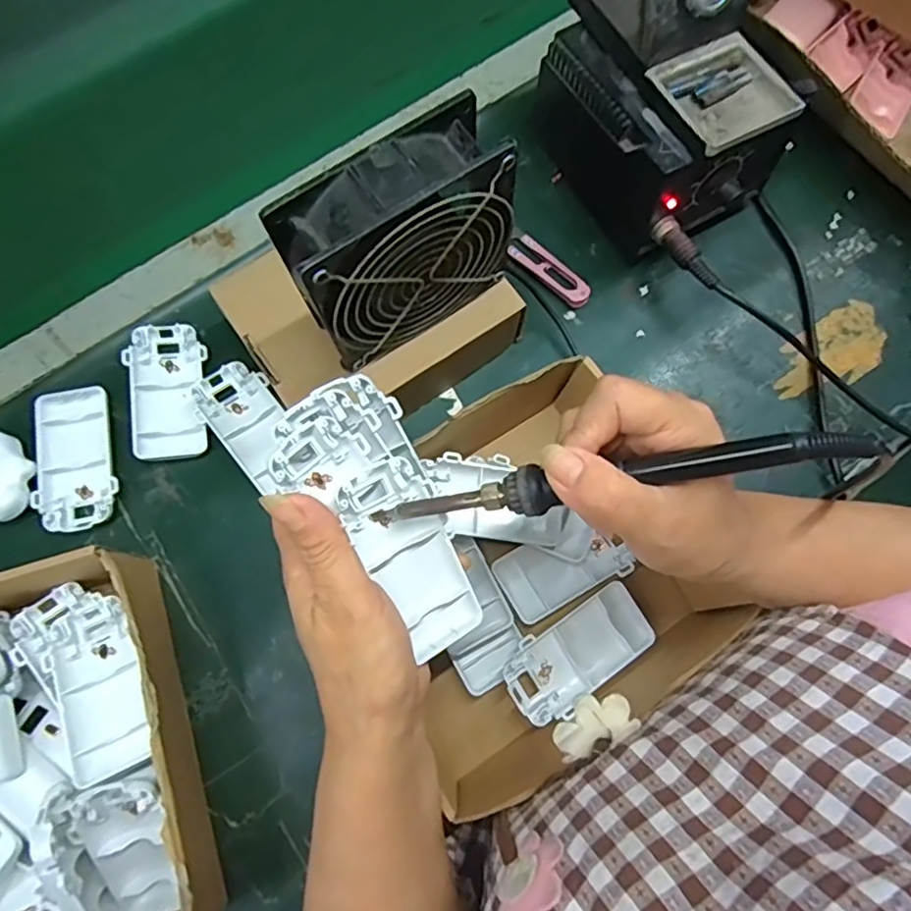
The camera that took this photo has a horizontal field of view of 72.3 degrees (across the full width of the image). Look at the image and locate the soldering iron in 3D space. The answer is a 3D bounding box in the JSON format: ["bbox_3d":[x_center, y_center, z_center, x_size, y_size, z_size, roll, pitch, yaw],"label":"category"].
[{"bbox_3d":[0.061,0.012,0.270,0.212,0.019,0.019,-10,74,16],"label":"soldering iron"}]

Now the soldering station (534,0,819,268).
[{"bbox_3d":[0.134,-0.242,0.413,0.093,0.160,0.183,-29,77,-8],"label":"soldering station"}]

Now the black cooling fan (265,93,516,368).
[{"bbox_3d":[-0.030,-0.111,0.340,0.121,0.114,0.046,-34,80,-10],"label":"black cooling fan"}]

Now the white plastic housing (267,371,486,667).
[{"bbox_3d":[-0.033,0.031,0.303,0.059,0.030,0.137,-31,96,-8],"label":"white plastic housing"}]

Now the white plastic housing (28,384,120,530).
[{"bbox_3d":[-0.252,0.002,0.415,0.048,0.014,0.095,-13,75,-4],"label":"white plastic housing"}]

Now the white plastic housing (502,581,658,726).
[{"bbox_3d":[0.075,0.120,0.383,0.095,0.025,0.048,-36,78,-9],"label":"white plastic housing"}]

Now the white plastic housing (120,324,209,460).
[{"bbox_3d":[-0.196,-0.046,0.426,0.049,0.013,0.096,-12,75,-4],"label":"white plastic housing"}]

